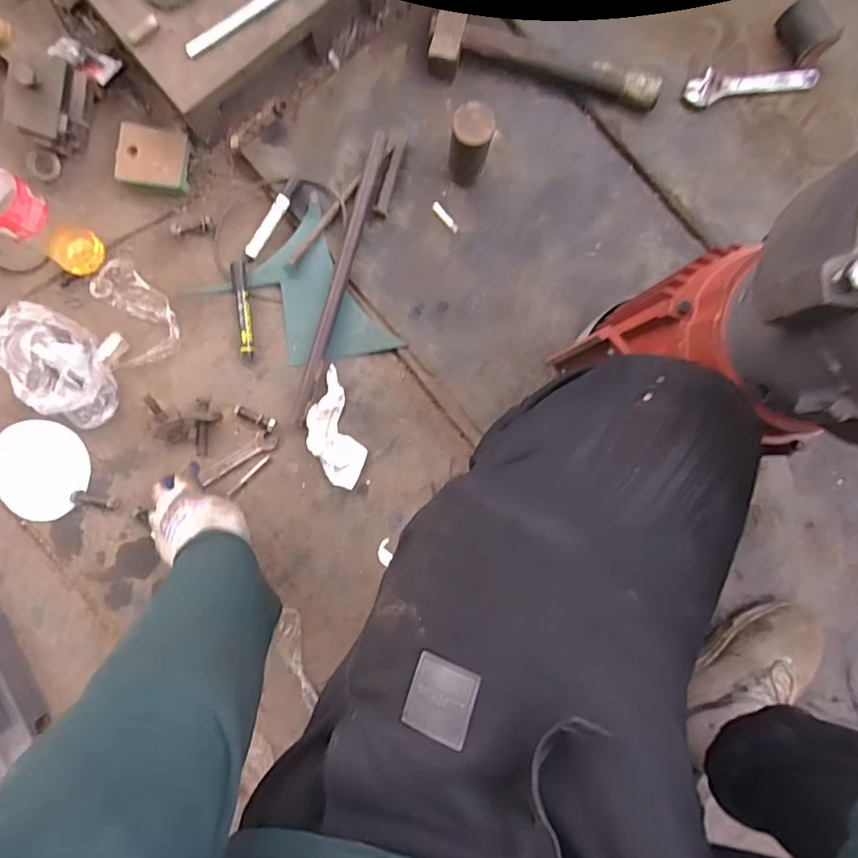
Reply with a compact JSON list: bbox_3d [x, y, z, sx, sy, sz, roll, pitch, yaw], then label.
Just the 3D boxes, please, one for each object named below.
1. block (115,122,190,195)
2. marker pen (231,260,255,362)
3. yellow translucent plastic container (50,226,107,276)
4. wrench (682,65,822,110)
[{"bbox_3d":[-0.362,-0.355,0.705,0.085,0.030,0.073,6,89,-1],"label":"block"},{"bbox_3d":[-0.250,-0.159,0.719,0.018,0.018,0.129,-6,89,-2],"label":"marker pen"},{"bbox_3d":[-0.463,-0.234,0.703,0.063,0.021,0.059,0,89,-2],"label":"yellow translucent plastic container"},{"bbox_3d":[0.450,-0.487,0.748,0.190,0.009,0.048,-11,89,-2],"label":"wrench"}]

